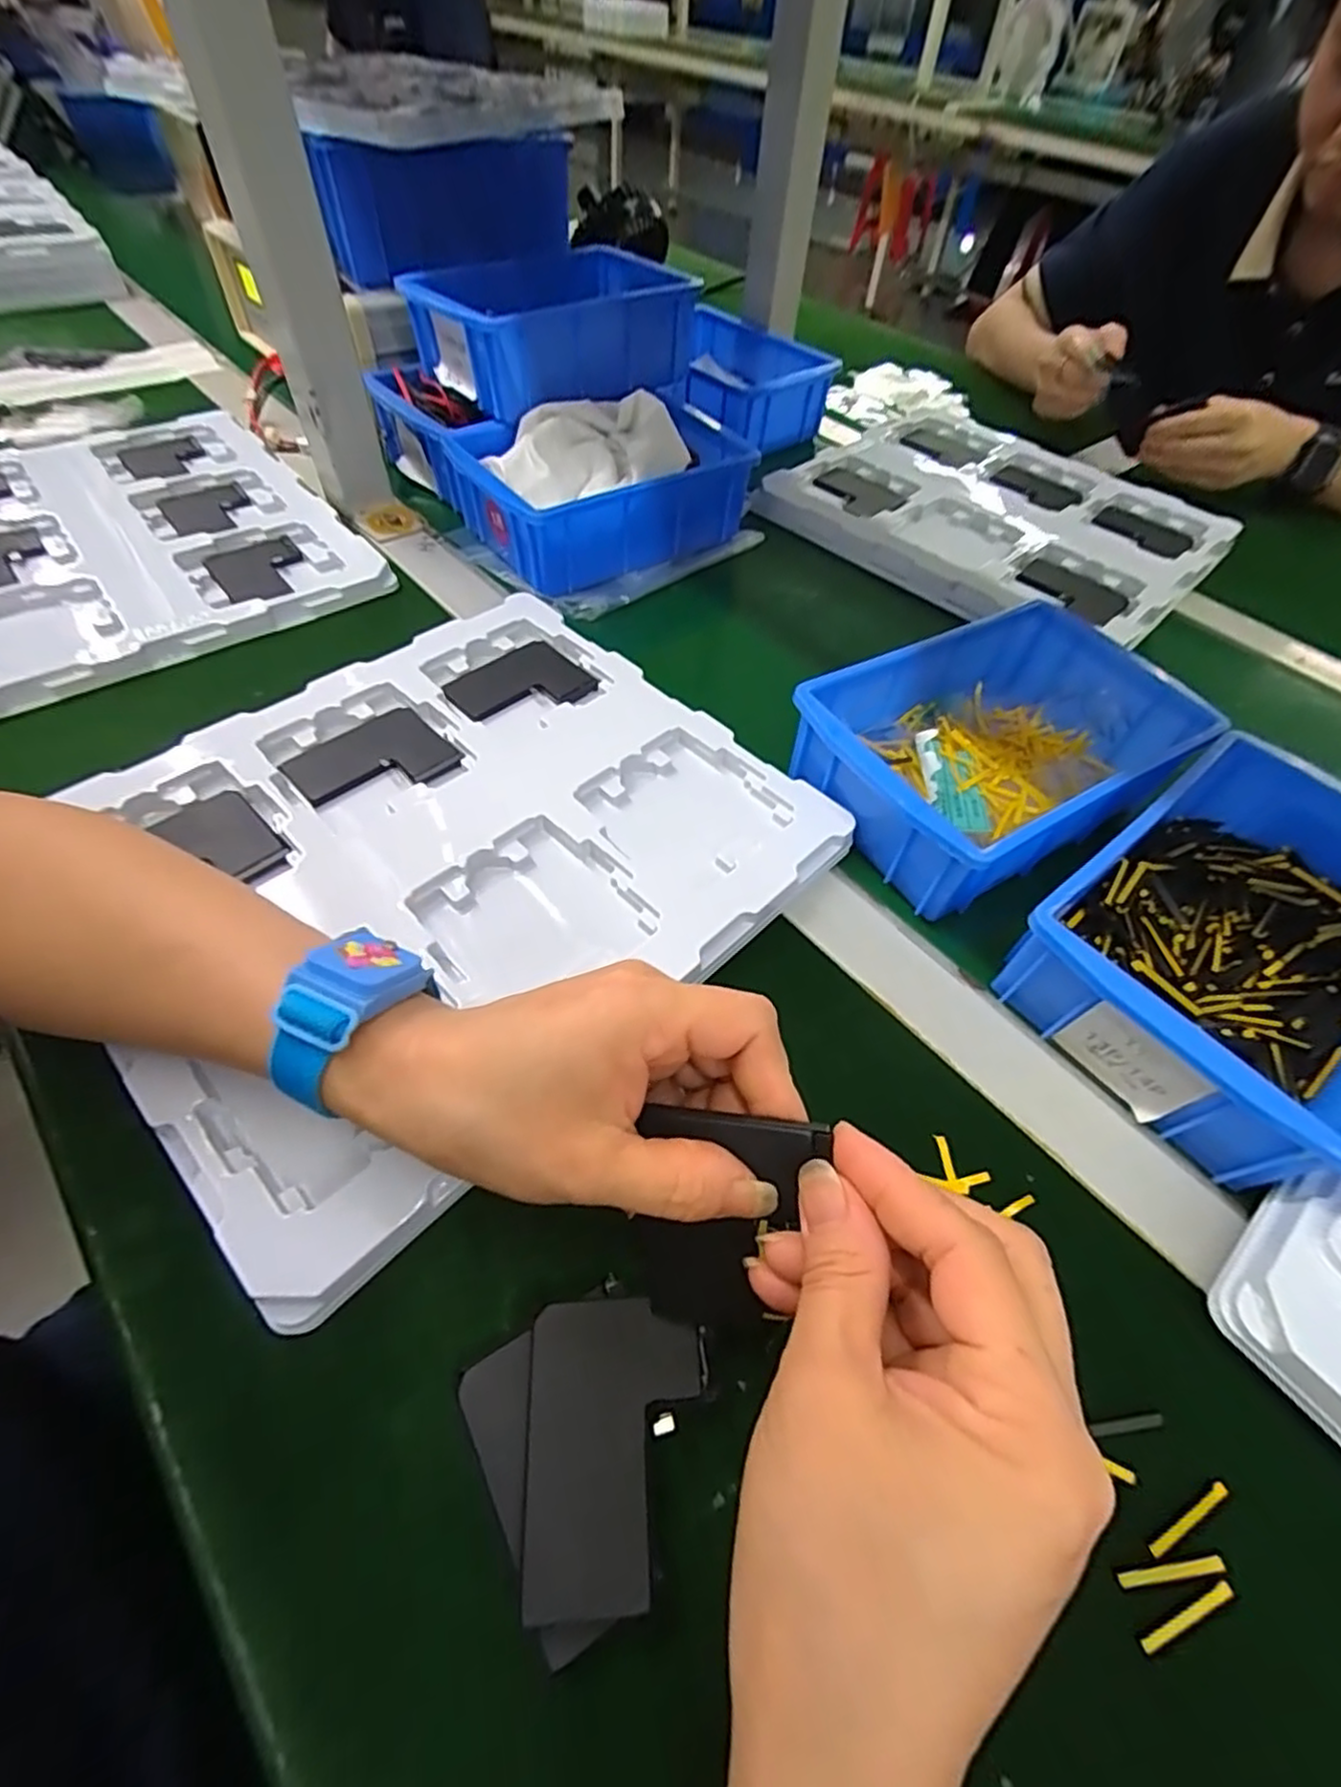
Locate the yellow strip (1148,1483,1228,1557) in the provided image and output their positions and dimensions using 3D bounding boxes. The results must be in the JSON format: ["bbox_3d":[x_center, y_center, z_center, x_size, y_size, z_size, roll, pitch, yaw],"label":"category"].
[{"bbox_3d":[0.165,0.199,0.218,0.034,0.004,0.004,-20,58,-17],"label":"yellow strip"}]

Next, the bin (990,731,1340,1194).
[{"bbox_3d":[0.264,0.018,0.317,0.198,0.053,0.132,-34,63,-24],"label":"bin"}]

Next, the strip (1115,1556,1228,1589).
[{"bbox_3d":[0.154,0.208,0.210,0.034,0.004,0.004,-3,55,-6],"label":"strip"}]

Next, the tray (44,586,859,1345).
[{"bbox_3d":[-0.109,-0.030,0.338,0.313,0.021,0.276,-38,65,-26],"label":"tray"}]

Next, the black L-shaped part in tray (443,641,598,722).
[{"bbox_3d":[-0.092,-0.126,0.423,0.078,0.006,0.062,-36,64,-26],"label":"black L-shaped part in tray"}]

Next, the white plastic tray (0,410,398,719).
[{"bbox_3d":[-0.394,-0.257,0.484,0.289,0.021,0.322,-27,61,-21],"label":"white plastic tray"}]

